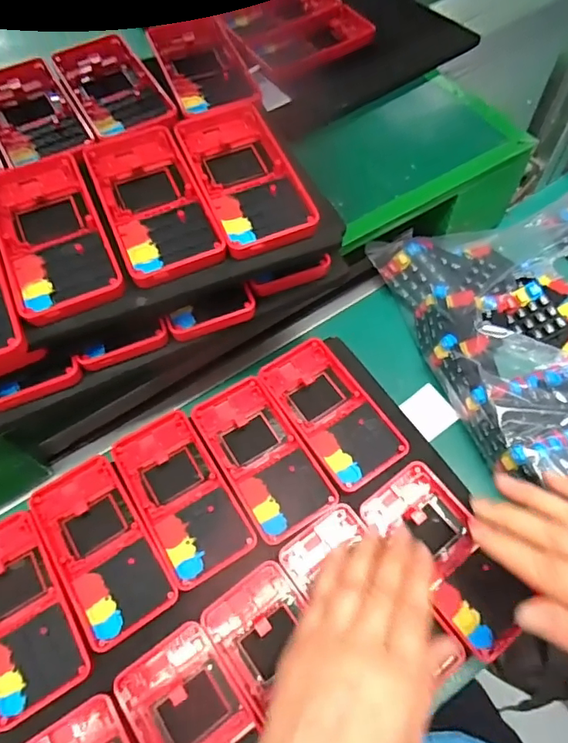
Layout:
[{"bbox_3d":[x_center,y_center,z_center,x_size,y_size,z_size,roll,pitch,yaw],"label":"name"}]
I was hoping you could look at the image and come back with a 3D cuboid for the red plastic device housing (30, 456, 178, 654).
[{"bbox_3d":[-0.126,0.119,0.357,0.060,0.012,0.122,-31,64,-15],"label":"red plastic device housing"}]

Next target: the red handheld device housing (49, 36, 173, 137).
[{"bbox_3d":[-0.135,-0.222,0.405,0.061,0.017,0.131,-27,63,-13],"label":"red handheld device housing"}]

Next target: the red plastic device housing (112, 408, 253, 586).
[{"bbox_3d":[-0.075,0.087,0.375,0.060,0.015,0.124,-29,63,-14],"label":"red plastic device housing"}]

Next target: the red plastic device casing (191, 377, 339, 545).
[{"bbox_3d":[-0.017,0.064,0.391,0.060,0.020,0.122,-30,63,-14],"label":"red plastic device casing"}]

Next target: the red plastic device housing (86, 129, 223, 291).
[{"bbox_3d":[-0.088,-0.115,0.341,0.061,0.016,0.129,-22,62,-10],"label":"red plastic device housing"}]

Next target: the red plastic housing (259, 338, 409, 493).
[{"bbox_3d":[0.036,0.031,0.405,0.061,0.016,0.121,-31,64,-15],"label":"red plastic housing"}]

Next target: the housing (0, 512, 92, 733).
[{"bbox_3d":[-0.177,0.155,0.338,0.064,0.012,0.126,-31,64,-14],"label":"housing"}]

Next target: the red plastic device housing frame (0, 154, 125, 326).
[{"bbox_3d":[-0.148,-0.090,0.331,0.061,0.015,0.132,-23,62,-10],"label":"red plastic device housing frame"}]

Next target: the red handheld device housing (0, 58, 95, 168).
[{"bbox_3d":[-0.189,-0.191,0.388,0.061,0.016,0.127,-28,63,-13],"label":"red handheld device housing"}]

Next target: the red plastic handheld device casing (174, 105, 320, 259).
[{"bbox_3d":[-0.028,-0.135,0.351,0.062,0.013,0.129,-20,61,-9],"label":"red plastic handheld device casing"}]

